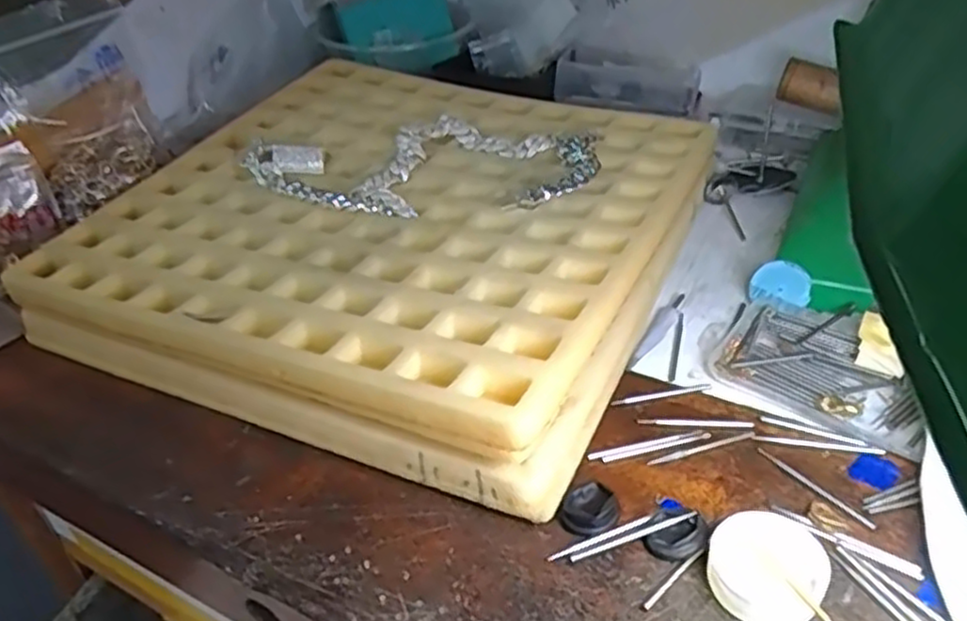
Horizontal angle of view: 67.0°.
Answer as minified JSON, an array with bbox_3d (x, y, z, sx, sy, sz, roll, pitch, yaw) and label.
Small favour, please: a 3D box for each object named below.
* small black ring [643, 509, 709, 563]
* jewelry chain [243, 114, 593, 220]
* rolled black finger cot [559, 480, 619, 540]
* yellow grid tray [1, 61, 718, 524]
[{"bbox_3d":[0.060,0.070,0.229,0.018,0.009,0.016,9,38,17],"label":"small black ring"},{"bbox_3d":[-0.034,-0.076,0.373,0.179,0.010,0.091,1,37,7],"label":"jewelry chain"},{"bbox_3d":[0.034,0.064,0.239,0.018,0.008,0.017,-3,37,2],"label":"rolled black finger cot"},{"bbox_3d":[-0.038,-0.043,0.362,0.267,0.044,0.255,14,40,23],"label":"yellow grid tray"}]

